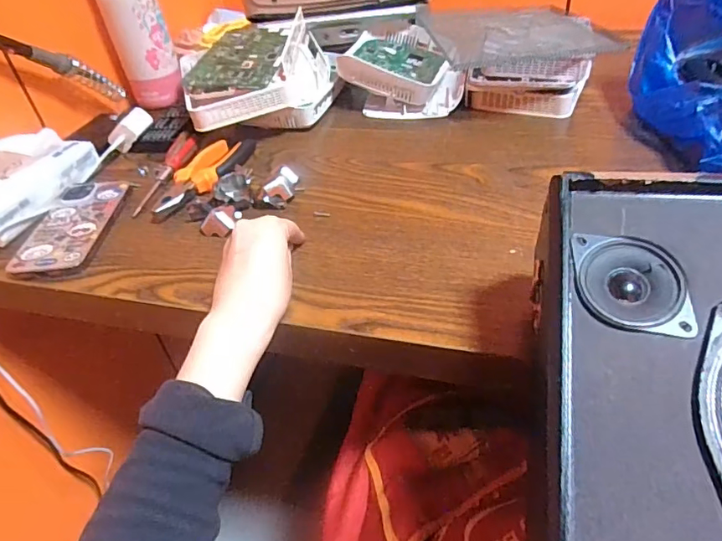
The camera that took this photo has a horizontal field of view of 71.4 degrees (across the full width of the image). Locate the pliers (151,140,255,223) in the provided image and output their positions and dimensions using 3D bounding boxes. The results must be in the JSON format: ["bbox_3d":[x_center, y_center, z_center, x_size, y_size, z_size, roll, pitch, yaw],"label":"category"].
[{"bbox_3d":[-0.162,-0.105,0.527,0.047,0.014,0.151,10,44,19],"label":"pliers"}]

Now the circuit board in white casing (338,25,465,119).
[{"bbox_3d":[0.057,-0.264,0.660,0.145,0.065,0.167,1,42,9],"label":"circuit board in white casing"}]

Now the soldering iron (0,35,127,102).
[{"bbox_3d":[-0.348,-0.229,0.552,0.036,0.025,0.225,12,5,21],"label":"soldering iron"}]

